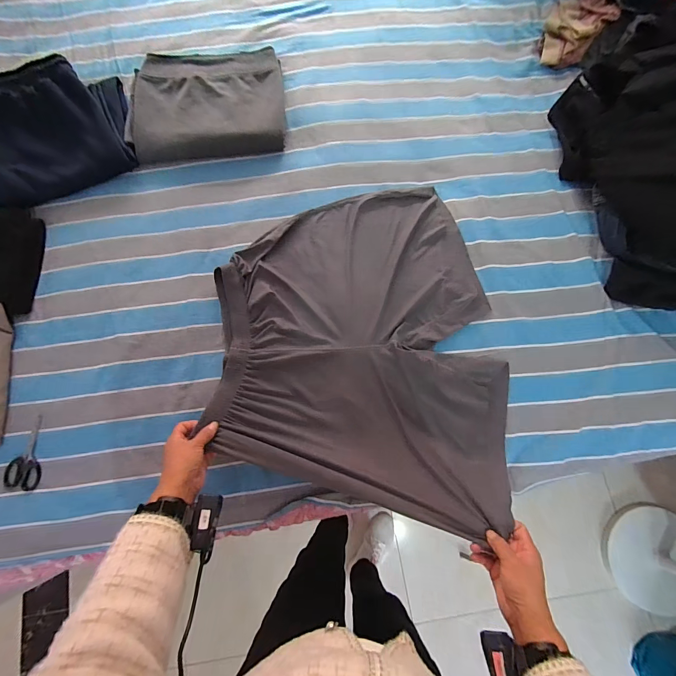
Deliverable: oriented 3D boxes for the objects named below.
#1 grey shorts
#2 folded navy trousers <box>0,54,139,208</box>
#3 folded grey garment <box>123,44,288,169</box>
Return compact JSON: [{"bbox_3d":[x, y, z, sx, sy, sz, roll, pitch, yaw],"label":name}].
[{"bbox_3d":[0.035,0.006,0.629,0.504,0.056,0.603,-2,78,0],"label":"grey shorts"},{"bbox_3d":[-0.625,-0.441,0.731,0.350,0.070,0.288,-29,80,-5],"label":"folded navy trousers"},{"bbox_3d":[-0.295,-0.528,0.760,0.345,0.038,0.269,-6,78,0],"label":"folded grey garment"}]

